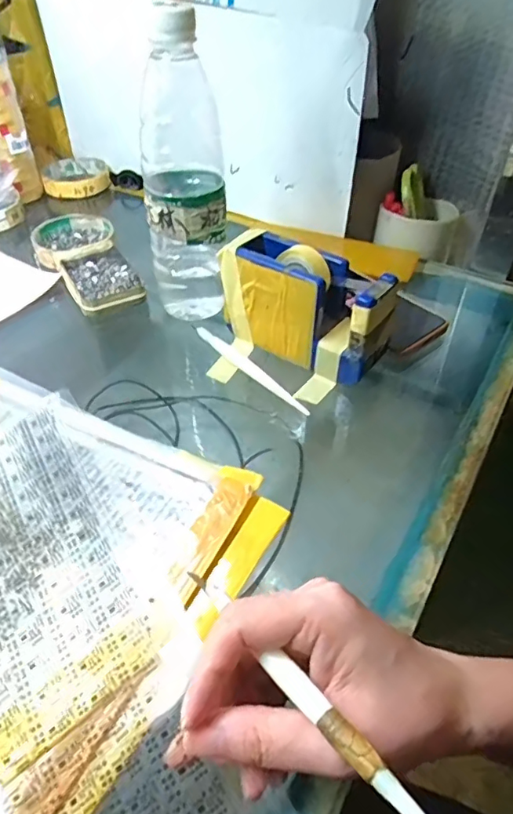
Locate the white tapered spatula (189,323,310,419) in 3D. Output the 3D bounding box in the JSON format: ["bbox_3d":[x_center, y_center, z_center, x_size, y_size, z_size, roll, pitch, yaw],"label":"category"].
[{"bbox_3d":[-0.007,-0.032,0.427,0.009,0.009,0.134,-30,51,-26],"label":"white tapered spatula"}]

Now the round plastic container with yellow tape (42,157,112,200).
[{"bbox_3d":[-0.232,-0.297,0.698,0.082,0.021,0.092,-13,46,-12],"label":"round plastic container with yellow tape"}]

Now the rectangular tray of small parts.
[{"bbox_3d":[-0.149,-0.123,0.516,0.063,0.015,0.095,-23,48,-20],"label":"rectangular tray of small parts"}]

